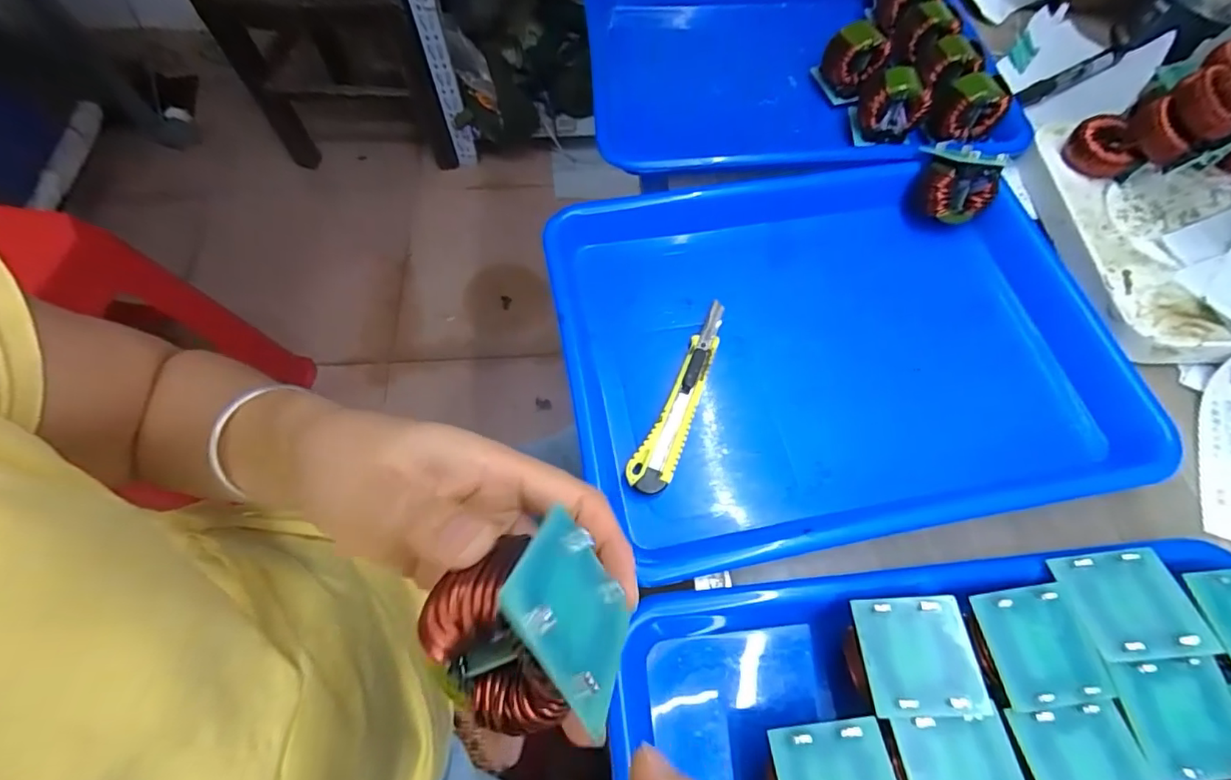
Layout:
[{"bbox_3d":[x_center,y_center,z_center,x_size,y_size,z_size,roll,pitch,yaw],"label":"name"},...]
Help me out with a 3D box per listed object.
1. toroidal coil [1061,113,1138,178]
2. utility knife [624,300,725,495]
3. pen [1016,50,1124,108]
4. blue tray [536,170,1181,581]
[{"bbox_3d":[0.345,-0.173,0.384,0.033,0.025,0.034,0,64,0],"label":"toroidal coil"},{"bbox_3d":[0.043,0.001,0.329,0.023,0.007,0.137,23,65,10],"label":"utility knife"},{"bbox_3d":[0.398,-0.272,0.464,0.127,0.014,0.012,-24,67,-12],"label":"pen"},{"bbox_3d":[0.131,-0.028,0.348,0.322,0.047,0.246,-10,64,-6],"label":"blue tray"}]

